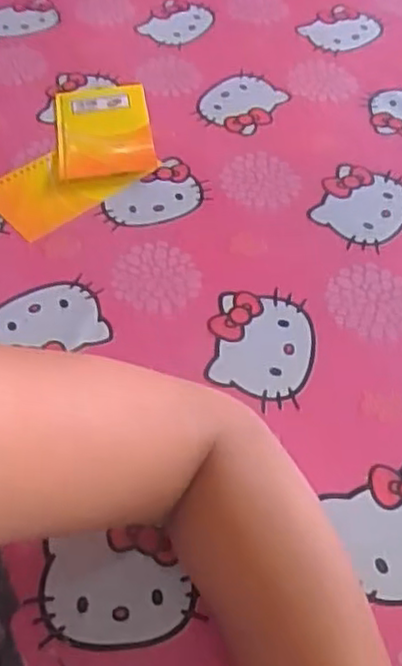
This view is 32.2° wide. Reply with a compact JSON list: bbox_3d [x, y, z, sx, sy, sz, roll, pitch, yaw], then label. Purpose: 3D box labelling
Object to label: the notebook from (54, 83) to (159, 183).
[{"bbox_3d":[-0.084,-0.175,0.593,0.080,0.013,0.128,-7,52,-5],"label":"notebook"}]

